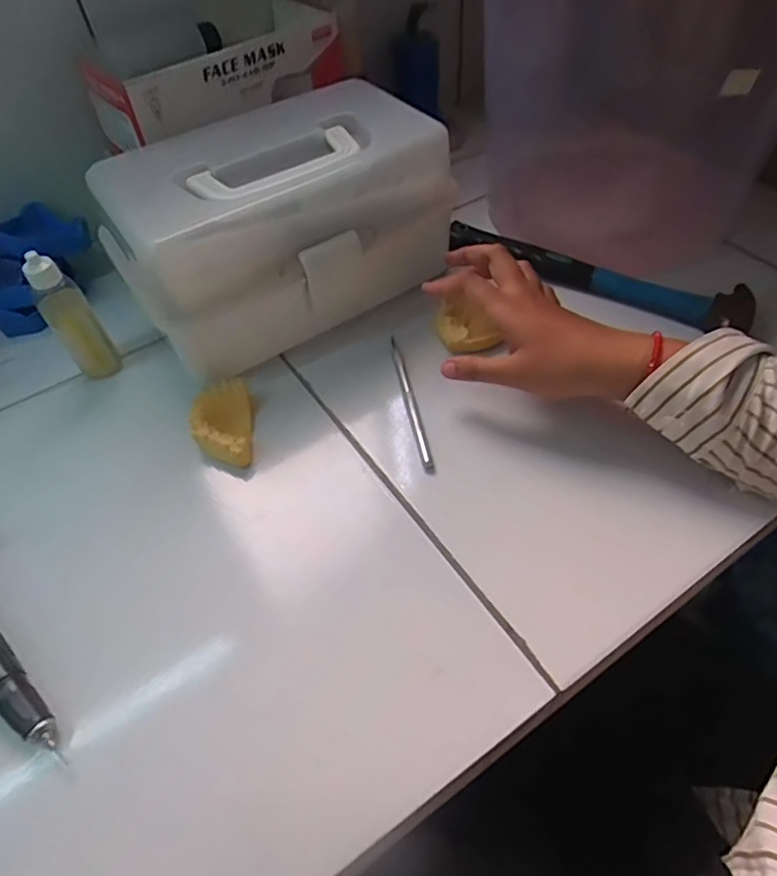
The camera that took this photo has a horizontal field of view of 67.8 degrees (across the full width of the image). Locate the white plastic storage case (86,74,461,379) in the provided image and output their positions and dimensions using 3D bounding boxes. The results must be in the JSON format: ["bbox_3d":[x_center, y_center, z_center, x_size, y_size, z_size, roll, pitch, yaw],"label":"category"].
[{"bbox_3d":[-0.086,-0.173,0.470,0.252,0.131,0.152,-29,50,-20],"label":"white plastic storage case"}]

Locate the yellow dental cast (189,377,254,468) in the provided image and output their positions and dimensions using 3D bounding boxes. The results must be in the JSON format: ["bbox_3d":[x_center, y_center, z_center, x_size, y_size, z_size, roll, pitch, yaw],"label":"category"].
[{"bbox_3d":[-0.121,-0.010,0.418,0.040,0.024,0.068,-8,46,-1],"label":"yellow dental cast"}]

